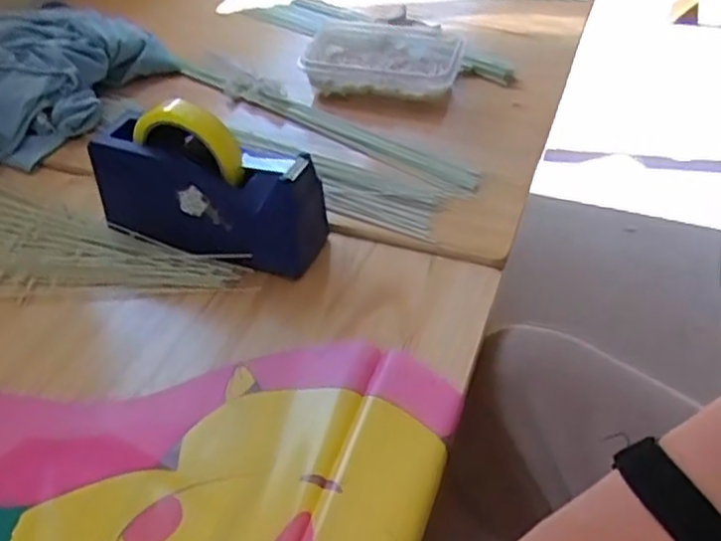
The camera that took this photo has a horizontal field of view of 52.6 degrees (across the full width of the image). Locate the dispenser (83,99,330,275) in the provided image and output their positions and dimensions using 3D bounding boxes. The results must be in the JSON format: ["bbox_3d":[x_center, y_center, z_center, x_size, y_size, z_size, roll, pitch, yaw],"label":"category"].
[{"bbox_3d":[-0.137,-0.078,0.642,0.202,0.124,0.066,13,45,13],"label":"dispenser"}]

